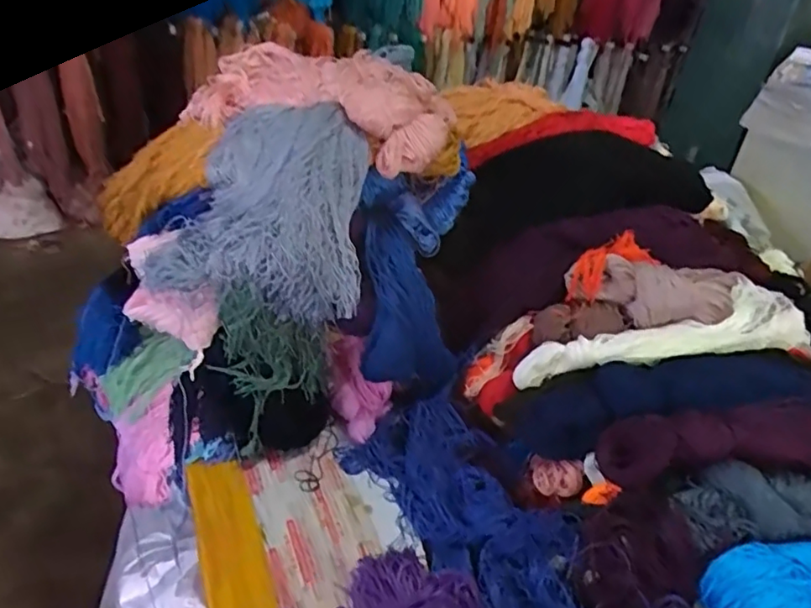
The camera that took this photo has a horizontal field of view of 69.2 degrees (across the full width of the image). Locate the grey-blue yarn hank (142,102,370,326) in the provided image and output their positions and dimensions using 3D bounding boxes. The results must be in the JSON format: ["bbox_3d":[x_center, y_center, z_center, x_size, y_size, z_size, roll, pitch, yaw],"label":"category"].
[{"bbox_3d":[-0.161,-0.114,0.687,0.225,0.182,0.172,5,31,-3],"label":"grey-blue yarn hank"}]

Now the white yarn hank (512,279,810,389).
[{"bbox_3d":[0.337,0.045,0.720,0.416,0.071,0.104,-9,35,-24],"label":"white yarn hank"}]

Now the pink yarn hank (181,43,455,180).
[{"bbox_3d":[-0.095,-0.249,0.732,0.322,0.095,0.142,13,32,9],"label":"pink yarn hank"}]

